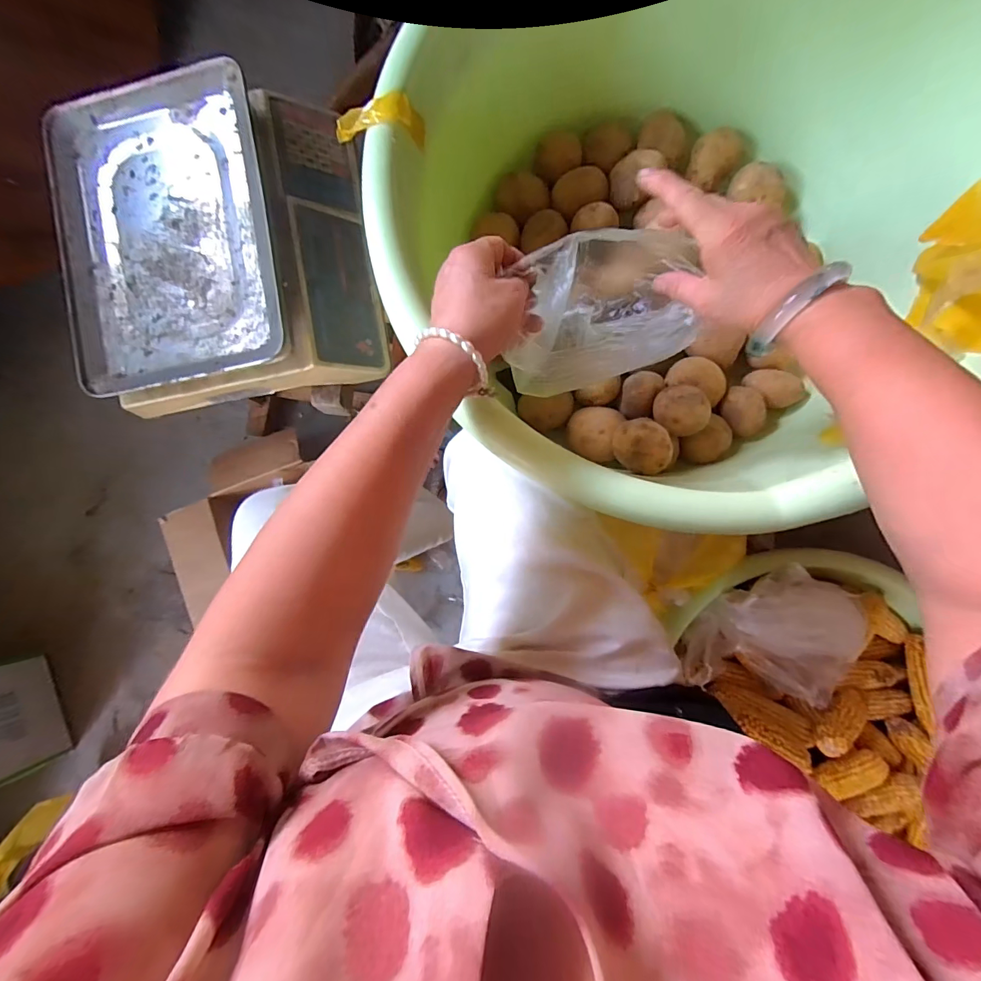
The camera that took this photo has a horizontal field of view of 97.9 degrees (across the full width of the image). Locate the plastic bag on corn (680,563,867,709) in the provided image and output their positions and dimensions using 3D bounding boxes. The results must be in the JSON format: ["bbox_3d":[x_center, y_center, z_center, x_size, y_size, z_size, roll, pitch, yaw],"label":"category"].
[{"bbox_3d":[0.425,0.216,0.660,0.222,0.086,0.187,9,84,3],"label":"plastic bag on corn"}]

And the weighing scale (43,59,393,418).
[{"bbox_3d":[-0.310,-0.275,0.492,0.316,0.099,0.332,-10,84,0],"label":"weighing scale"}]

